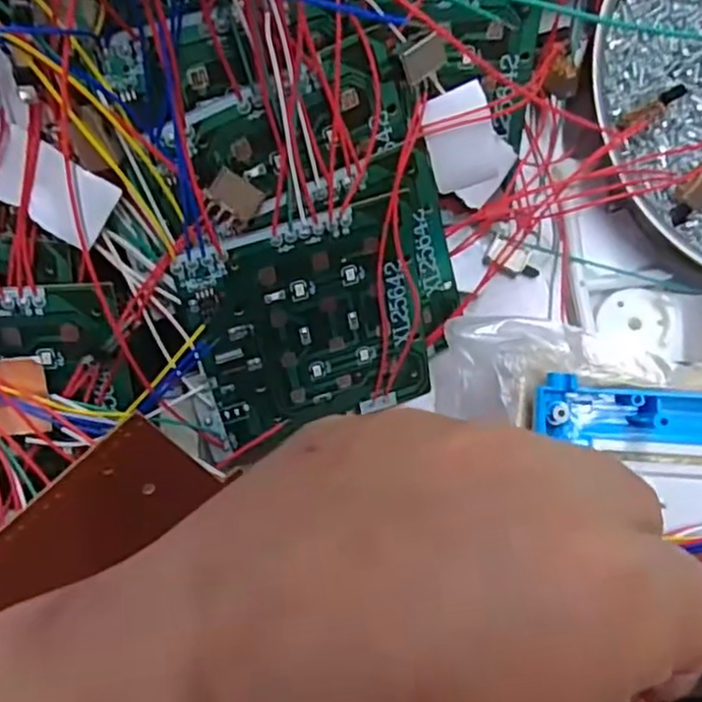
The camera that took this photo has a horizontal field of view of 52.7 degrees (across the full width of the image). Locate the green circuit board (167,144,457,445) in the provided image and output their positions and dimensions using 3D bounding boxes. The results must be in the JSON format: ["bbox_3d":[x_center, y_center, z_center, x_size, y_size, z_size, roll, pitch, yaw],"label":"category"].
[{"bbox_3d":[-0.007,-0.012,0.208,0.077,0.007,0.079,-16,126,-10],"label":"green circuit board"}]

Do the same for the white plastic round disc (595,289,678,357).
[{"bbox_3d":[0.091,-0.009,0.224,0.023,0.005,0.021,0,87,6],"label":"white plastic round disc"}]

